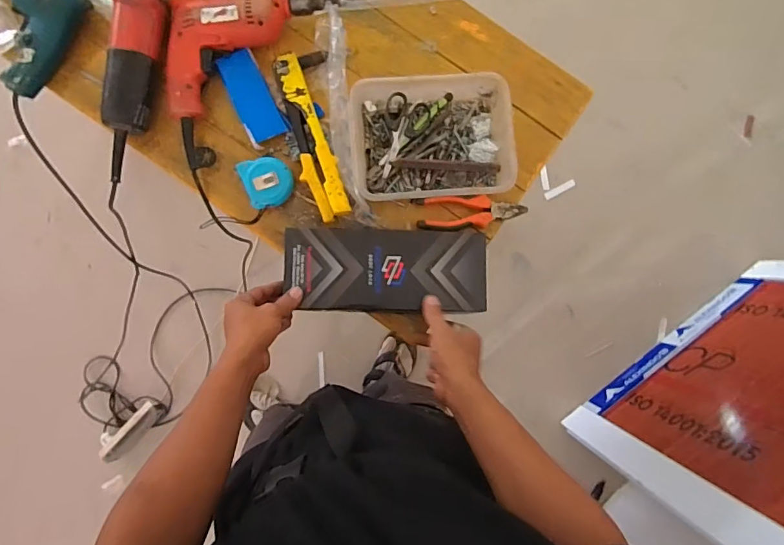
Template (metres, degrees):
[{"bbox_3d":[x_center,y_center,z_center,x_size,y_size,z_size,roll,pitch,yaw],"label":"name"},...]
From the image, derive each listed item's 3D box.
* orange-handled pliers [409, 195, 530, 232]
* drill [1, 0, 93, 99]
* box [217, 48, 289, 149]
[{"bbox_3d":[0.116,-0.088,0.683,0.162,0.034,0.048,-2,86,-2],"label":"orange-handled pliers"},{"bbox_3d":[-0.545,-0.379,0.650,0.207,0.058,0.158,41,85,2],"label":"drill"},{"bbox_3d":[-0.202,-0.255,0.676,0.054,0.014,0.133,-25,87,-3],"label":"box"}]

